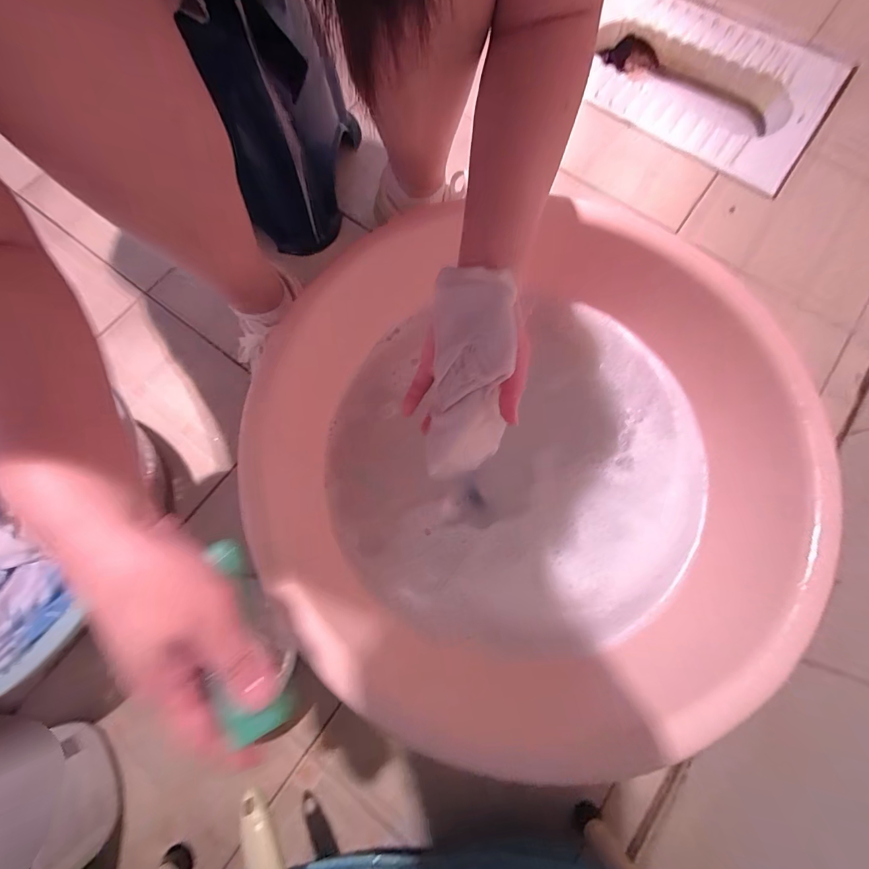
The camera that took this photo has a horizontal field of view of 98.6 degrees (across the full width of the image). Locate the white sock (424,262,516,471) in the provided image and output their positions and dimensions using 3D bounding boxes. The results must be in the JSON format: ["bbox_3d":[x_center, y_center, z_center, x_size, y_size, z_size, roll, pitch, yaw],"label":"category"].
[{"bbox_3d":[0.028,-0.047,0.309,0.062,0.049,0.161,4,107,3],"label":"white sock"}]

